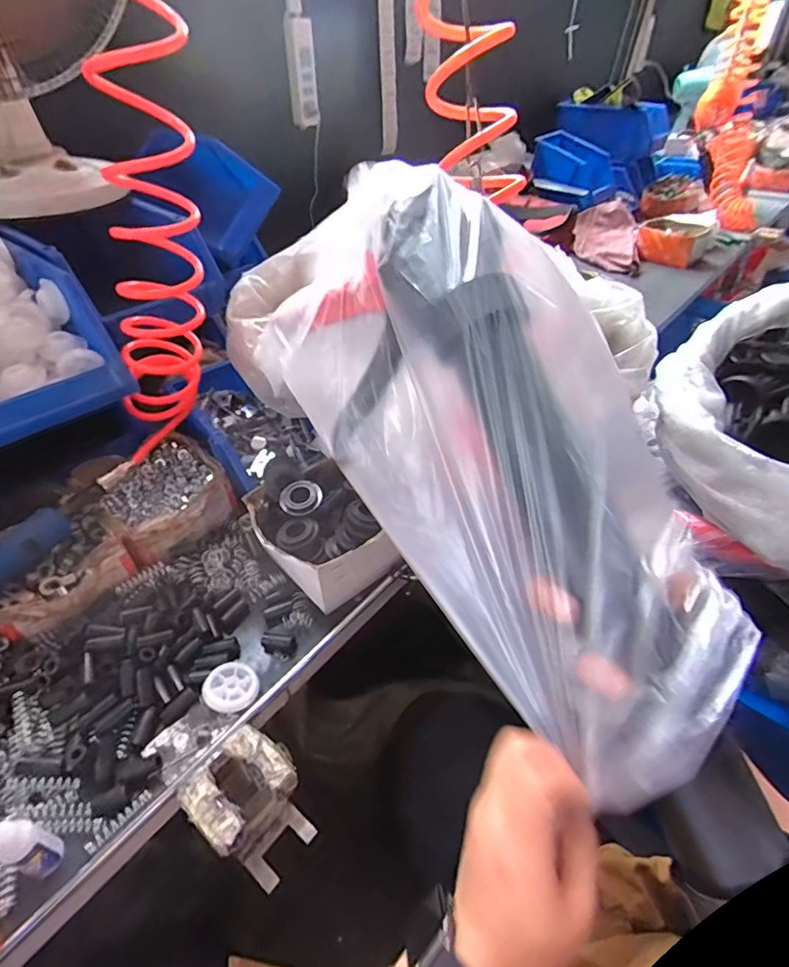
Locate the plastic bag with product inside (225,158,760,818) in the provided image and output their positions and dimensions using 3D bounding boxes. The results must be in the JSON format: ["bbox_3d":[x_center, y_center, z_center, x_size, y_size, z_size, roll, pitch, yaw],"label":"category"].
[{"bbox_3d":[0.045,-0.051,0.338,0.047,0.215,0.446,-2,43,-52],"label":"plastic bag with product inside"}]

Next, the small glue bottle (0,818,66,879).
[{"bbox_3d":[-0.268,0.266,0.368,0.021,0.066,0.025,11,43,13],"label":"small glue bottle"}]

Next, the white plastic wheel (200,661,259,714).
[{"bbox_3d":[-0.154,0.190,0.471,0.048,0.013,0.046,-1,42,1],"label":"white plastic wheel"}]

